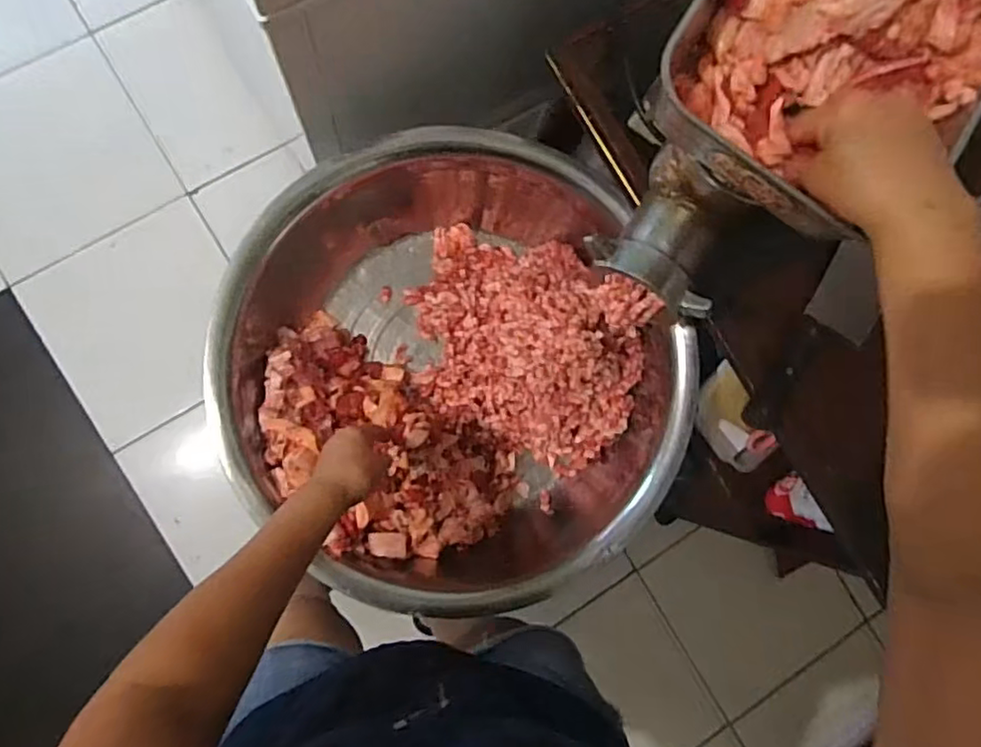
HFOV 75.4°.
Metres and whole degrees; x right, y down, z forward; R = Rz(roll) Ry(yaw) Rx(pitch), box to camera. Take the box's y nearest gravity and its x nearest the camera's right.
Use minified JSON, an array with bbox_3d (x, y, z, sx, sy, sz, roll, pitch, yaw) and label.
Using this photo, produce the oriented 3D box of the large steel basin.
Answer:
[{"bbox_3d":[-0.060,-0.007,0.882,0.549,0.240,0.599,1,85,-7],"label":"large steel basin"}]

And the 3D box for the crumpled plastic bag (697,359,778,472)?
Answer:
[{"bbox_3d":[0.358,0.071,0.950,0.075,0.078,0.162,-32,89,-9],"label":"crumpled plastic bag"}]

